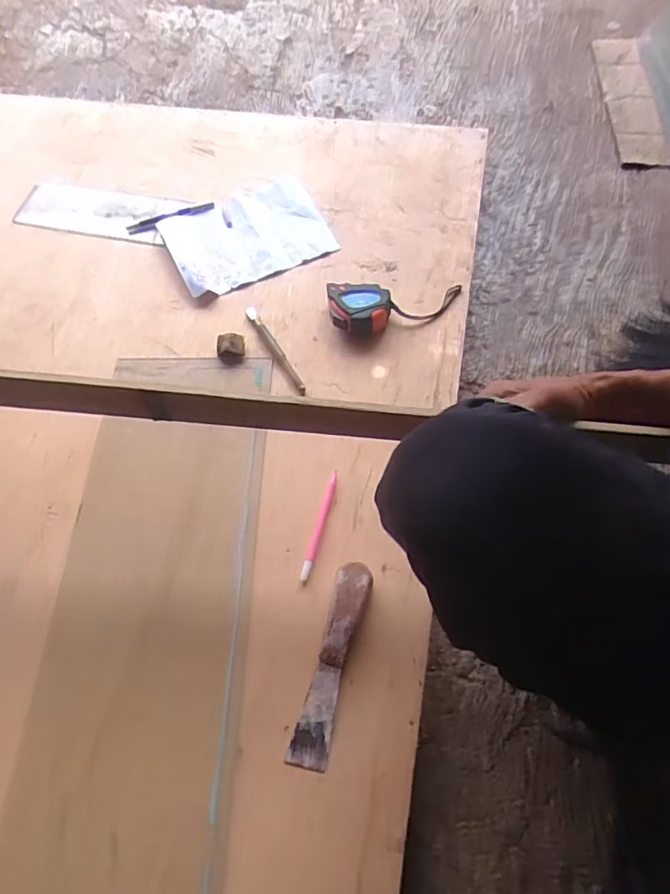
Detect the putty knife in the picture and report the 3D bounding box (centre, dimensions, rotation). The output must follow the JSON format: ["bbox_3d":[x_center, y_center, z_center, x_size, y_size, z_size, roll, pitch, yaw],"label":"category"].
[{"bbox_3d":[-0.003,0.219,0.558,0.038,0.019,0.199,14,66,8],"label":"putty knife"}]

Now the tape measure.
[{"bbox_3d":[0.089,-0.197,0.760,0.195,0.048,0.075,-4,65,-13],"label":"tape measure"}]

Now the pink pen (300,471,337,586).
[{"bbox_3d":[-0.018,0.092,0.632,0.010,0.006,0.139,14,66,8],"label":"pink pen"}]

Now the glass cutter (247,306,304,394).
[{"bbox_3d":[-0.083,-0.135,0.745,0.016,0.010,0.168,-27,67,-10],"label":"glass cutter"}]

